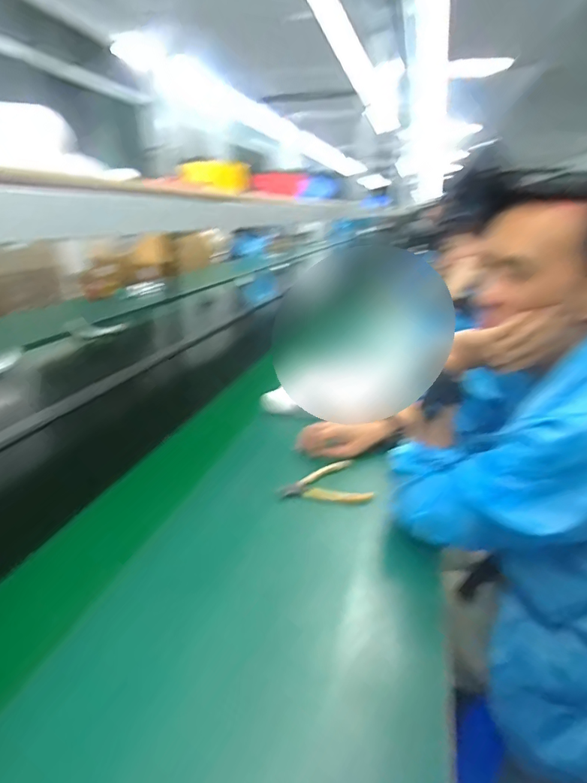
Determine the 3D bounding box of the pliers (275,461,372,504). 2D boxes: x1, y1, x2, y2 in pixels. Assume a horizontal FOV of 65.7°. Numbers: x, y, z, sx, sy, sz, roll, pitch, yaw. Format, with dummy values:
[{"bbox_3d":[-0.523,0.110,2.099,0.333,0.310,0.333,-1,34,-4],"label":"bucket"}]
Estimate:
[{"bbox_3d":[0.047,0.157,0.751,0.138,0.012,0.101,-4,23,-15],"label":"pliers"}]

